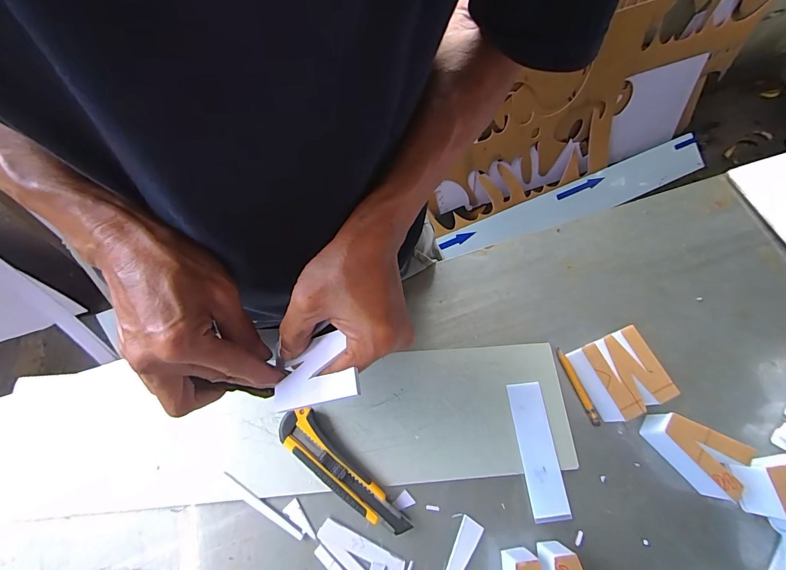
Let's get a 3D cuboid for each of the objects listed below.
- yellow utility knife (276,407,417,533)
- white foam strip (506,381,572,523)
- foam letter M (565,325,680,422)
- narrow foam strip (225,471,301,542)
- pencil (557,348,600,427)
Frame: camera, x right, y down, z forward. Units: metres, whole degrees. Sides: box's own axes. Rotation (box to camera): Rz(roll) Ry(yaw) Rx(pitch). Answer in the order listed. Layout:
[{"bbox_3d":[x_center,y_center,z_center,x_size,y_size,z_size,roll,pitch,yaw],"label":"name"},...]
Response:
[{"bbox_3d":[-0.054,0.193,0.376,0.160,0.022,0.037,41,72,13],"label":"yellow utility knife"},{"bbox_3d":[0.157,0.178,0.400,0.039,0.004,0.136,-5,68,-4],"label":"white foam strip"},{"bbox_3d":[0.254,0.101,0.415,0.070,0.045,0.082,-21,70,-10],"label":"foam letter M"},{"bbox_3d":[-0.133,0.225,0.370,0.098,0.004,0.011,31,70,10],"label":"narrow foam strip"},{"bbox_3d":[0.216,0.119,0.430,0.009,0.006,0.091,-19,70,-10],"label":"pencil"}]

